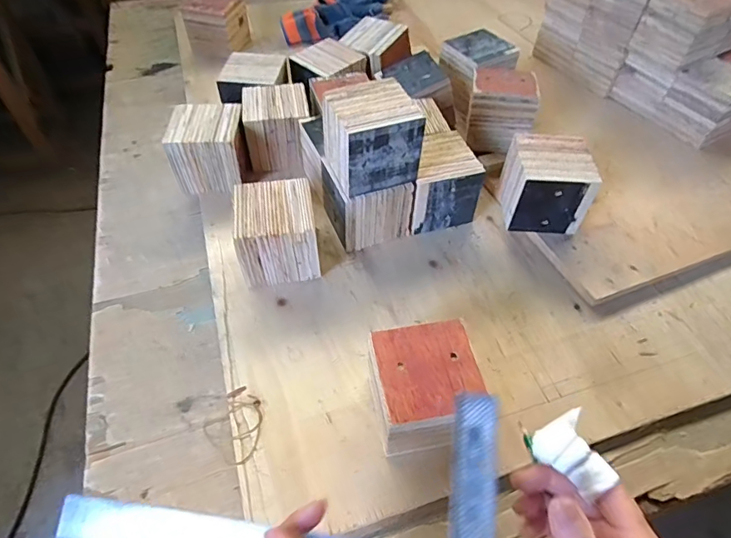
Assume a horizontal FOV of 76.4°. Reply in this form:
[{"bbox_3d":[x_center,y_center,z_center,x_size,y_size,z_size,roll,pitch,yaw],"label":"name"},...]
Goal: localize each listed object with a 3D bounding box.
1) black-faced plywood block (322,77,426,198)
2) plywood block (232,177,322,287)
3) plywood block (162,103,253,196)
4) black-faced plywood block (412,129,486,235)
[{"bbox_3d":[0.004,-0.155,0.547,0.095,0.086,0.089,-16,53,-14],"label":"black-faced plywood block"},{"bbox_3d":[-0.107,-0.042,0.571,0.095,0.092,0.093,-9,52,-8],"label":"plywood block"},{"bbox_3d":[-0.221,-0.167,0.677,0.100,0.110,0.102,-3,51,-3],"label":"plywood block"},{"bbox_3d":[0.097,-0.119,0.635,0.093,0.089,0.099,-12,52,-10],"label":"black-faced plywood block"}]

